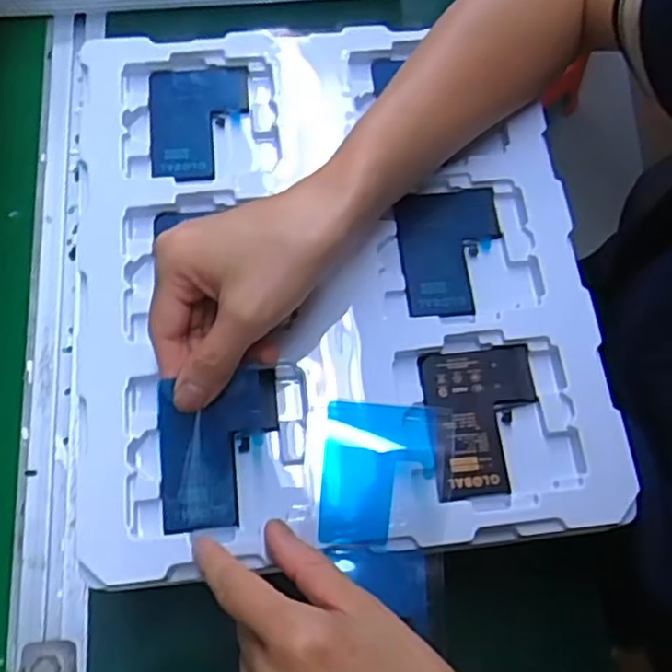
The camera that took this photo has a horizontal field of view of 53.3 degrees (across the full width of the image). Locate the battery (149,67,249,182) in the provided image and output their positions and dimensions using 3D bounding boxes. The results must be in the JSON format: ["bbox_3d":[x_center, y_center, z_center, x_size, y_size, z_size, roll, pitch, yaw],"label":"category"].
[{"bbox_3d":[-0.084,-0.131,0.411,0.059,0.004,0.080,-3,71,-4],"label":"battery"}]

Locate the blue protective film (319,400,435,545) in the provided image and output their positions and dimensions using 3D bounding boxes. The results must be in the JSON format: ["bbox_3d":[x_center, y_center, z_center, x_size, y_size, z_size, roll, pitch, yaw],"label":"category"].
[{"bbox_3d":[0.021,0.069,0.334,0.054,0.023,0.066,5,71,-1],"label":"blue protective film"}]

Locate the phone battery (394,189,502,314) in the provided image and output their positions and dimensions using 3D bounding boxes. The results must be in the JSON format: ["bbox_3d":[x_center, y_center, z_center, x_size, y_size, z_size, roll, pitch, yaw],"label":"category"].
[{"bbox_3d":[0.067,-0.049,0.389,0.061,0.004,0.078,-4,71,-4],"label":"phone battery"}]

